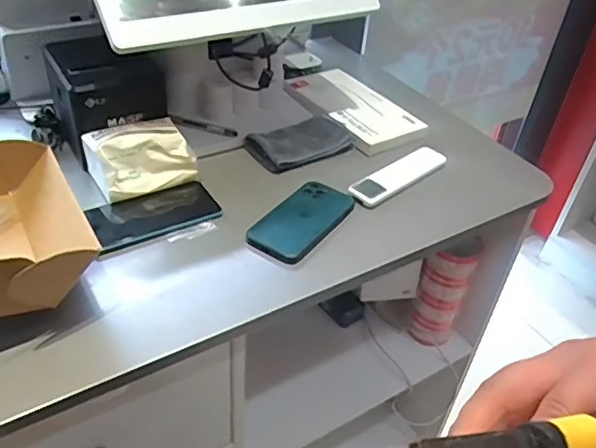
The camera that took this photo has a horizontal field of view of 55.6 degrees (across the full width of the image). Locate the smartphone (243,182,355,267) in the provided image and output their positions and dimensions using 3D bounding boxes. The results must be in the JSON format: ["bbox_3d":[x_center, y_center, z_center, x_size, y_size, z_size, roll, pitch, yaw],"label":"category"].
[{"bbox_3d":[0.005,-0.007,0.701,0.076,0.015,0.142,26,43,23],"label":"smartphone"}]

